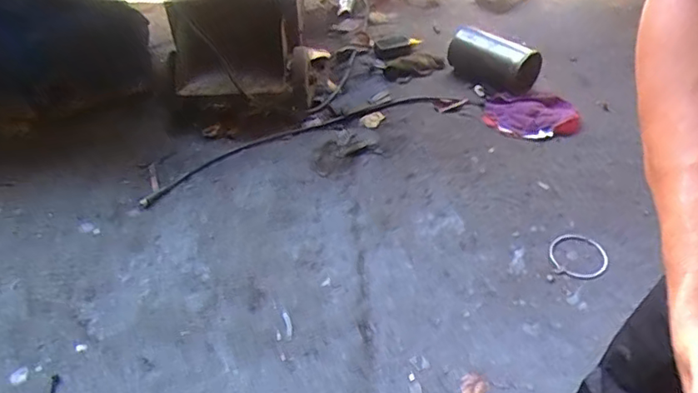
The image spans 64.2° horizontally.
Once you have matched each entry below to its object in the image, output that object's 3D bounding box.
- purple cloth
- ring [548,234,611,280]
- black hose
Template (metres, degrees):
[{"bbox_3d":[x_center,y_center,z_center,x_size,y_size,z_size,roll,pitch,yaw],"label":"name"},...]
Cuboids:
[{"bbox_3d":[0.432,-0.201,1.314,0.209,0.033,0.147,1,45,5],"label":"purple cloth"},{"bbox_3d":[0.416,0.106,1.009,0.100,0.004,0.107,-2,44,2],"label":"ring"},{"bbox_3d":[-0.095,-0.141,1.303,0.785,0.016,0.097,-21,47,-17],"label":"black hose"}]

